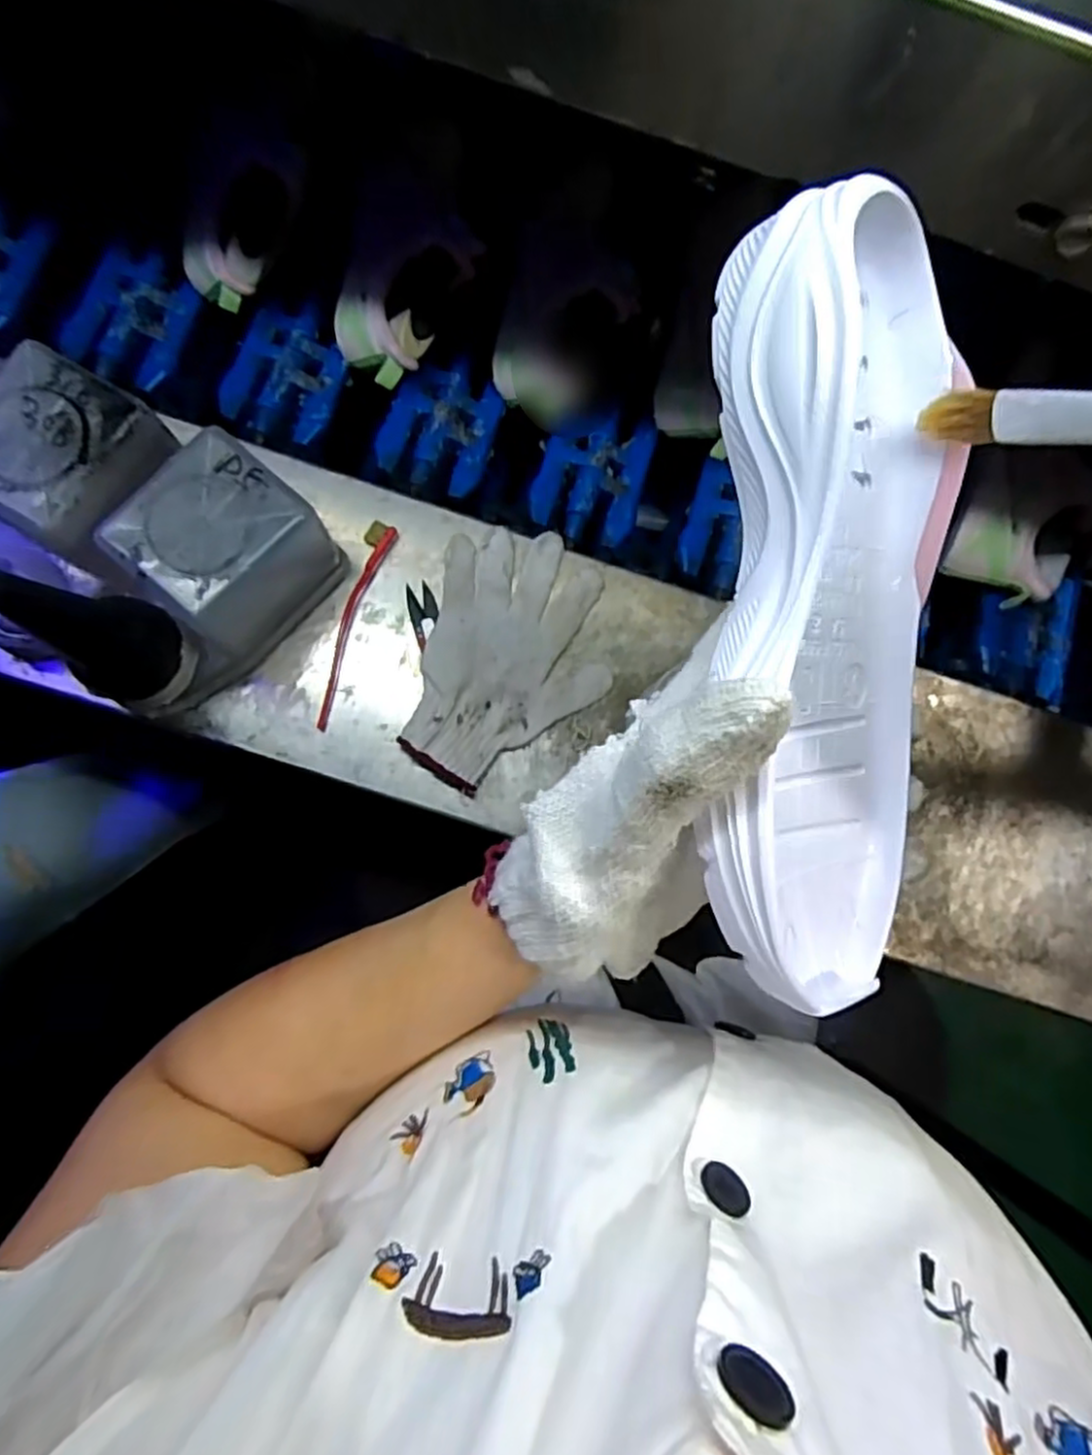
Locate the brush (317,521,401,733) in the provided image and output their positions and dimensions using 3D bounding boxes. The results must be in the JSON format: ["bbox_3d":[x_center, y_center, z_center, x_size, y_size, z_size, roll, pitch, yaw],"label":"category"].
[{"bbox_3d":[-0.152,-0.080,0.554,0.020,0.007,0.168,18,83,-2],"label":"brush"}]

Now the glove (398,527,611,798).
[{"bbox_3d":[-0.024,-0.052,0.554,0.137,0.022,0.200,13,83,-3],"label":"glove"}]

